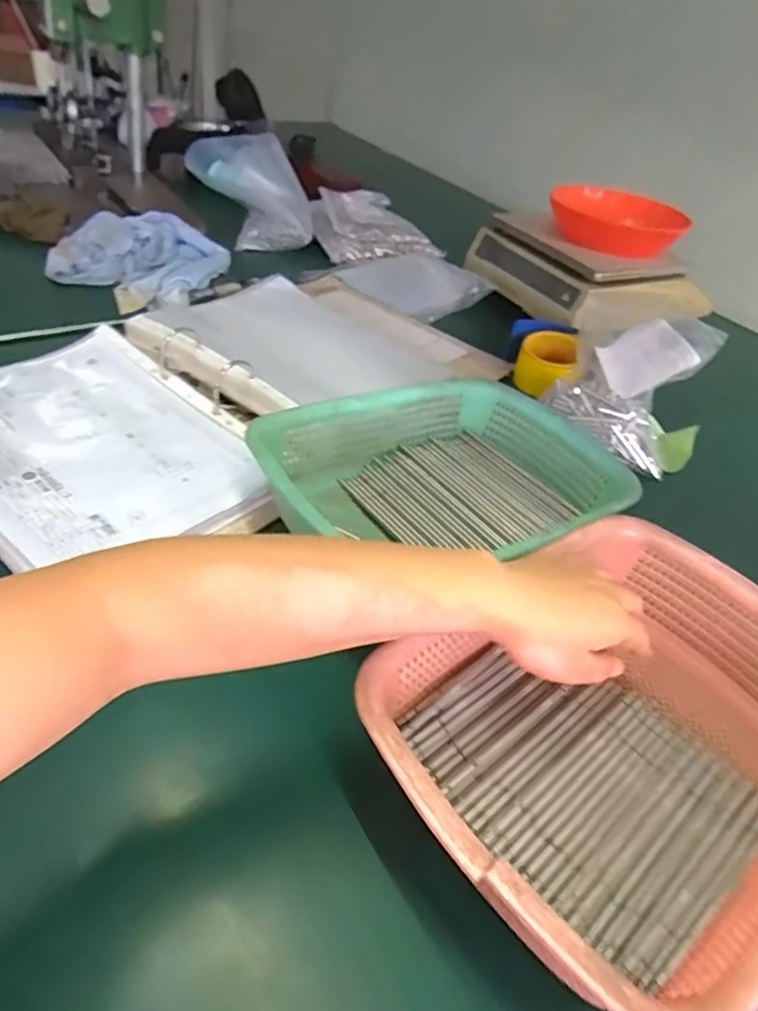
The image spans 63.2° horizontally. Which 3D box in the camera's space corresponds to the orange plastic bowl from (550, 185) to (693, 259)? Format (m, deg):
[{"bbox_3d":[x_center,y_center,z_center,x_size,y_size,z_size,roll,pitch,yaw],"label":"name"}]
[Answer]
[{"bbox_3d":[0.378,-0.444,0.965,0.198,0.060,0.168,29,43,19],"label":"orange plastic bowl"}]

